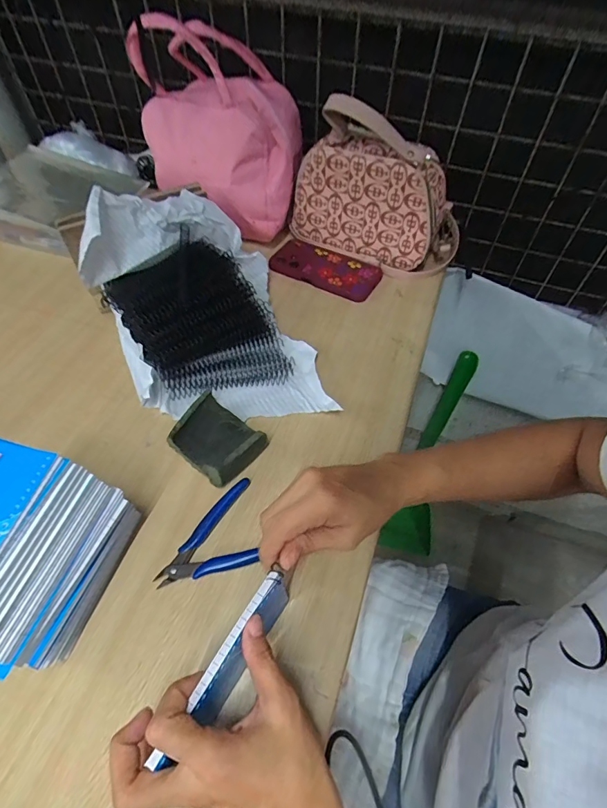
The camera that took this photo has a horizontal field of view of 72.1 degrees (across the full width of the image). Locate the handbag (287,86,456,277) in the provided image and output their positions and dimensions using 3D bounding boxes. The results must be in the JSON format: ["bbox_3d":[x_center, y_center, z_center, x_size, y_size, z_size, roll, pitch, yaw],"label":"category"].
[{"bbox_3d":[0.107,-0.302,0.581,0.235,0.180,0.100,28,59,19],"label":"handbag"}]

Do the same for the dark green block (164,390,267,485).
[{"bbox_3d":[-0.092,0.038,0.443,0.095,0.029,0.072,33,60,21],"label":"dark green block"}]

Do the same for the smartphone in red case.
[{"bbox_3d":[0.036,-0.215,0.644,0.165,0.013,0.088,27,58,18],"label":"smartphone in red case"}]

